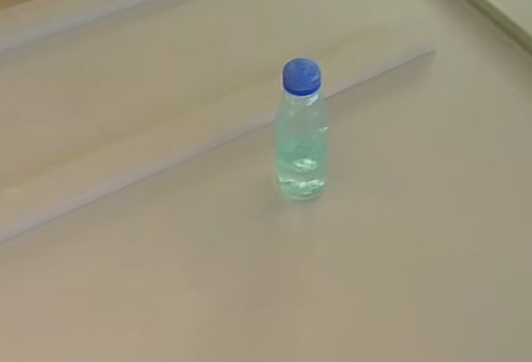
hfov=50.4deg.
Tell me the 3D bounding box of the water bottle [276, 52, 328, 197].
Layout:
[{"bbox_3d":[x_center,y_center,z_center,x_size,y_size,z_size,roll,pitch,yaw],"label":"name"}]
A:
[{"bbox_3d":[0.041,-0.055,0.649,0.060,0.191,0.057,0,53,4],"label":"water bottle"}]

